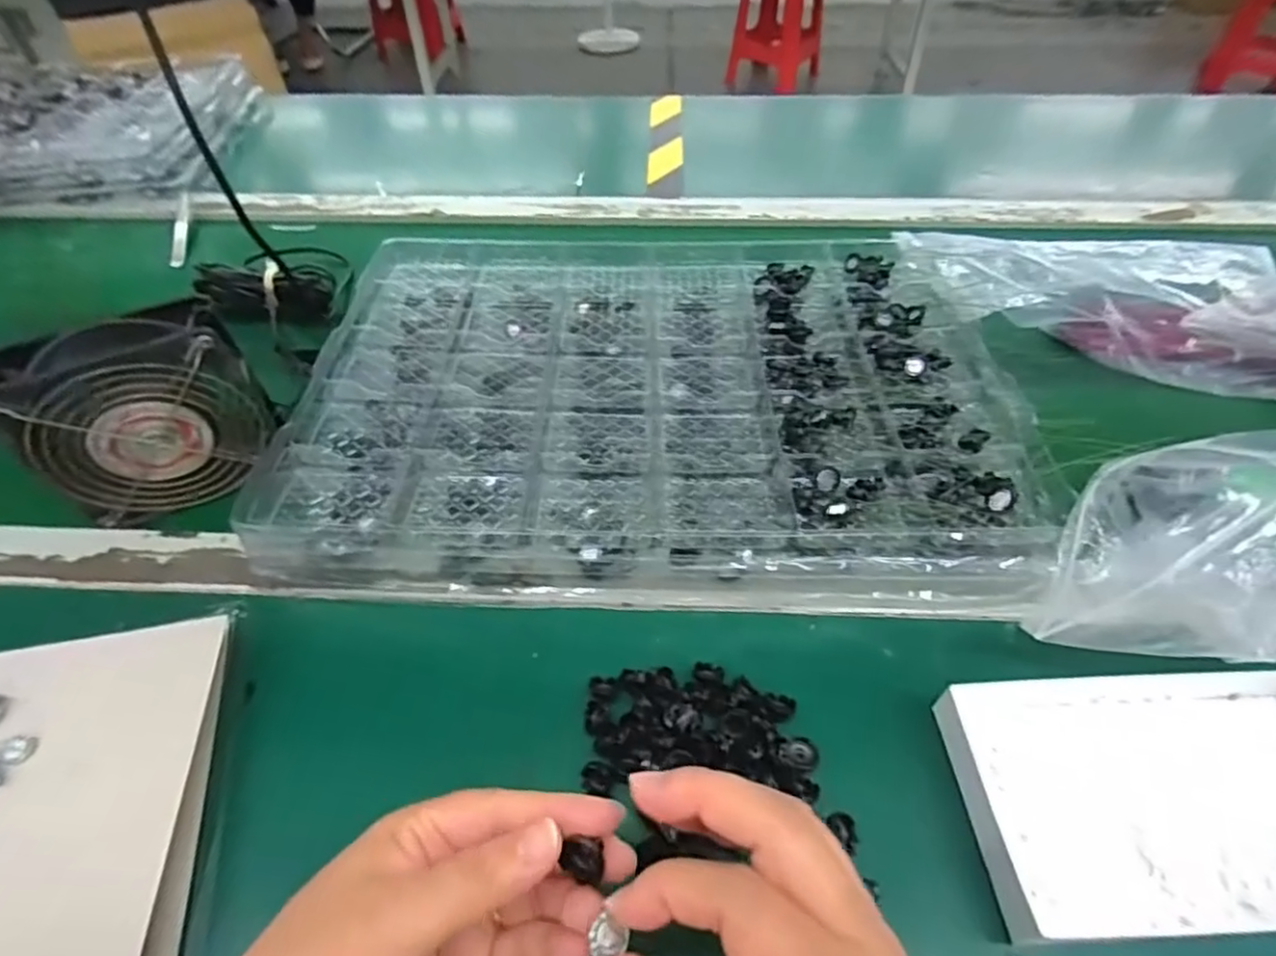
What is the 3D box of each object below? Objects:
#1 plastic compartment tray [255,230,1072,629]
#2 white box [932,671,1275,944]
[{"bbox_3d":[0.012,-0.063,0.449,0.444,0.043,0.333,2,48,1],"label":"plastic compartment tray"},{"bbox_3d":[0.236,0.136,0.290,0.175,0.026,0.106,-3,49,-1],"label":"white box"}]

